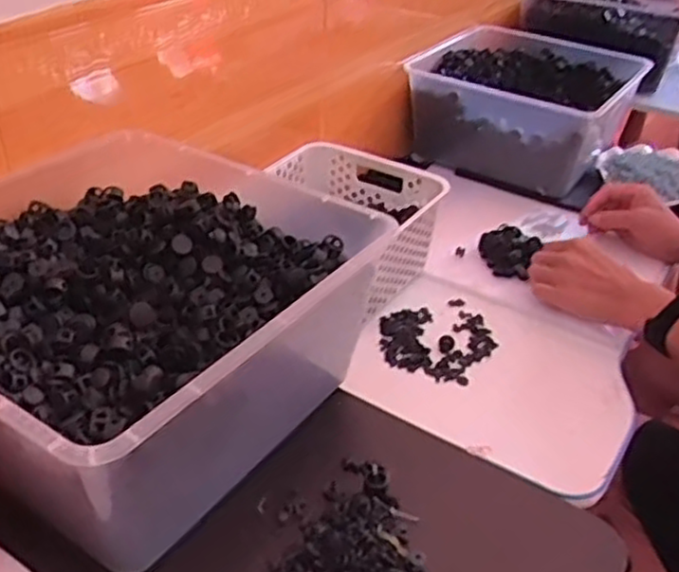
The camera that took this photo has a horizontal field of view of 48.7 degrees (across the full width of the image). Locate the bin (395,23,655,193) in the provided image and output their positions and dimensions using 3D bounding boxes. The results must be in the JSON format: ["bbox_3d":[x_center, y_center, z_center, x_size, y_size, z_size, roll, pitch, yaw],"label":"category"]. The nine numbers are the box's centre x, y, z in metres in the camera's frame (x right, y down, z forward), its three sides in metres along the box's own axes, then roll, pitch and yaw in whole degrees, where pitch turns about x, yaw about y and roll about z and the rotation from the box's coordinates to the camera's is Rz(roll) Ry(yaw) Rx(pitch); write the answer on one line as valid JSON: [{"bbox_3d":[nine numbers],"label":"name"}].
[{"bbox_3d":[0.313,-0.317,1.261,0.321,0.143,0.407,23,40,27],"label":"bin"}]

